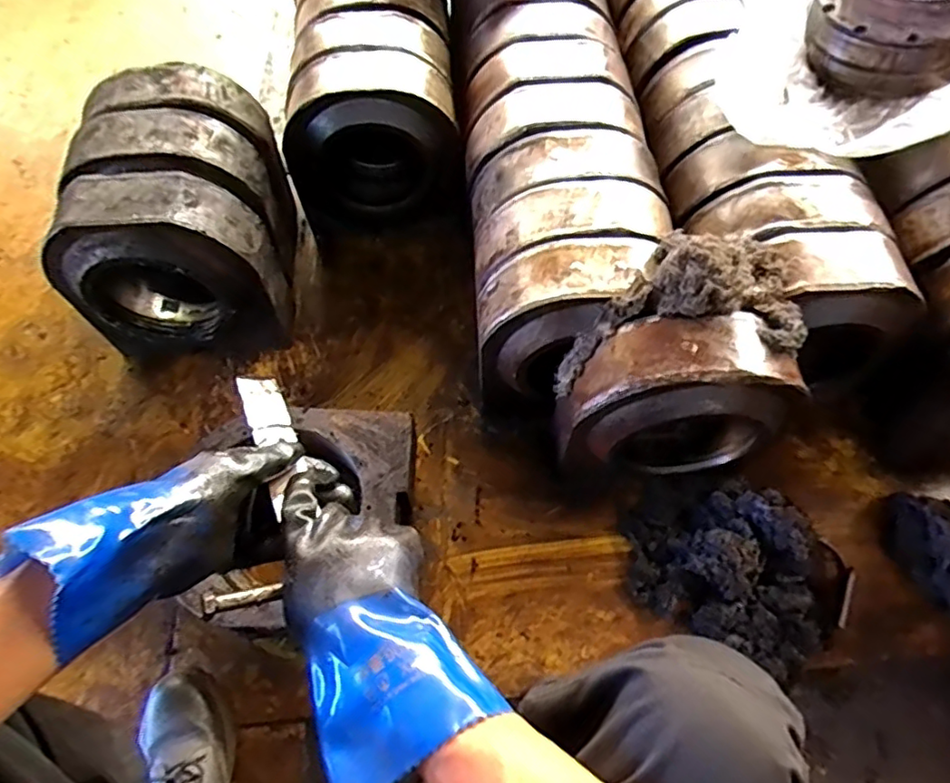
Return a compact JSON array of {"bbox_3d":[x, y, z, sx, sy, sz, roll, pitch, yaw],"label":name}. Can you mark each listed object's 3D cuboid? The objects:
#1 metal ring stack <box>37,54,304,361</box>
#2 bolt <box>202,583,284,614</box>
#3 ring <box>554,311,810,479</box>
[{"bbox_3d":[-0.465,-0.273,0.979,0.285,0.310,0.362,-7,62,-5],"label":"metal ring stack"},{"bbox_3d":[-0.162,0.143,0.426,0.053,0.011,0.010,-2,57,-38],"label":"bolt"},{"bbox_3d":[0.252,0.031,0.814,0.273,0.301,0.115,-2,62,-2],"label":"ring"}]

